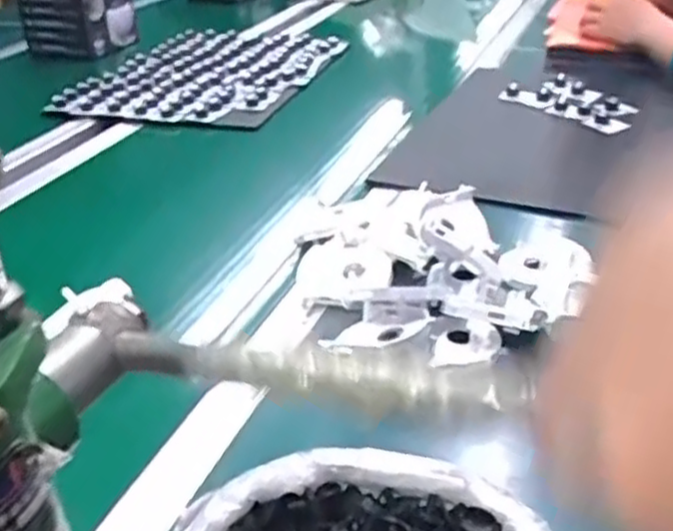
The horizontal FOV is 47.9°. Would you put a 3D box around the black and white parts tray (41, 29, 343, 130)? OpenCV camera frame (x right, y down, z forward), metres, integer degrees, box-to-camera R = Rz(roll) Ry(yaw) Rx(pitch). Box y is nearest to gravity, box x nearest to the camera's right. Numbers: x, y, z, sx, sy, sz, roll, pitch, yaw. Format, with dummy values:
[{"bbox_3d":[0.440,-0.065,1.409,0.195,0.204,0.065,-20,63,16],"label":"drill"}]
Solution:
[{"bbox_3d":[-0.210,-0.330,1.291,0.351,0.037,0.463,9,32,20],"label":"black and white parts tray"}]

